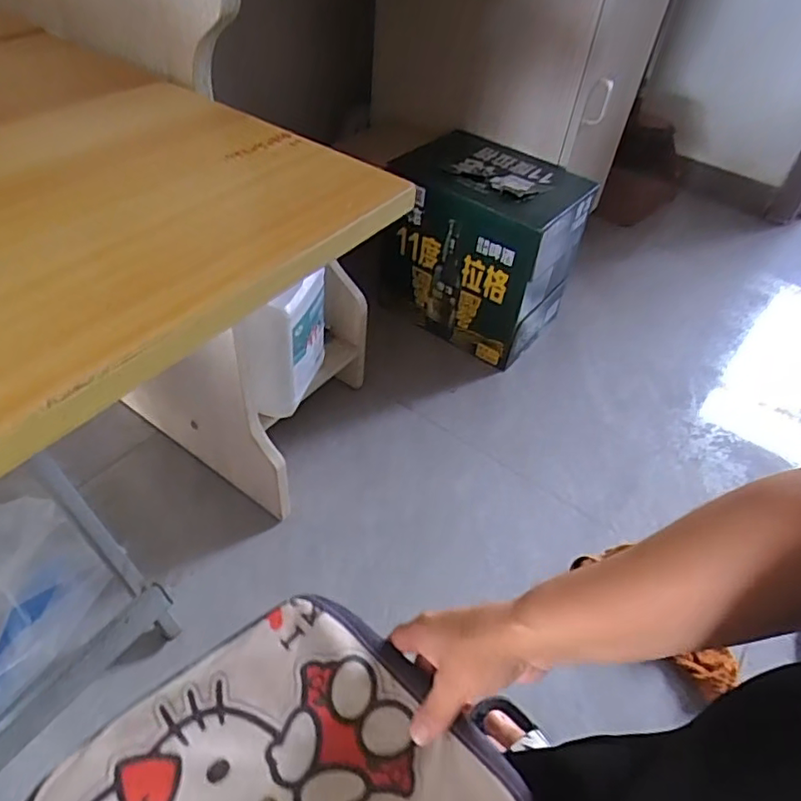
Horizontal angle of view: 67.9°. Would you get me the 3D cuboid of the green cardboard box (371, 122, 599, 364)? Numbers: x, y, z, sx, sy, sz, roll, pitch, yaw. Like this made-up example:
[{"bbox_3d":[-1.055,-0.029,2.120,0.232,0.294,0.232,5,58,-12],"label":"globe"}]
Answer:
[{"bbox_3d":[0.144,-0.265,1.030,0.288,0.272,0.225,30,50,18],"label":"green cardboard box"}]

